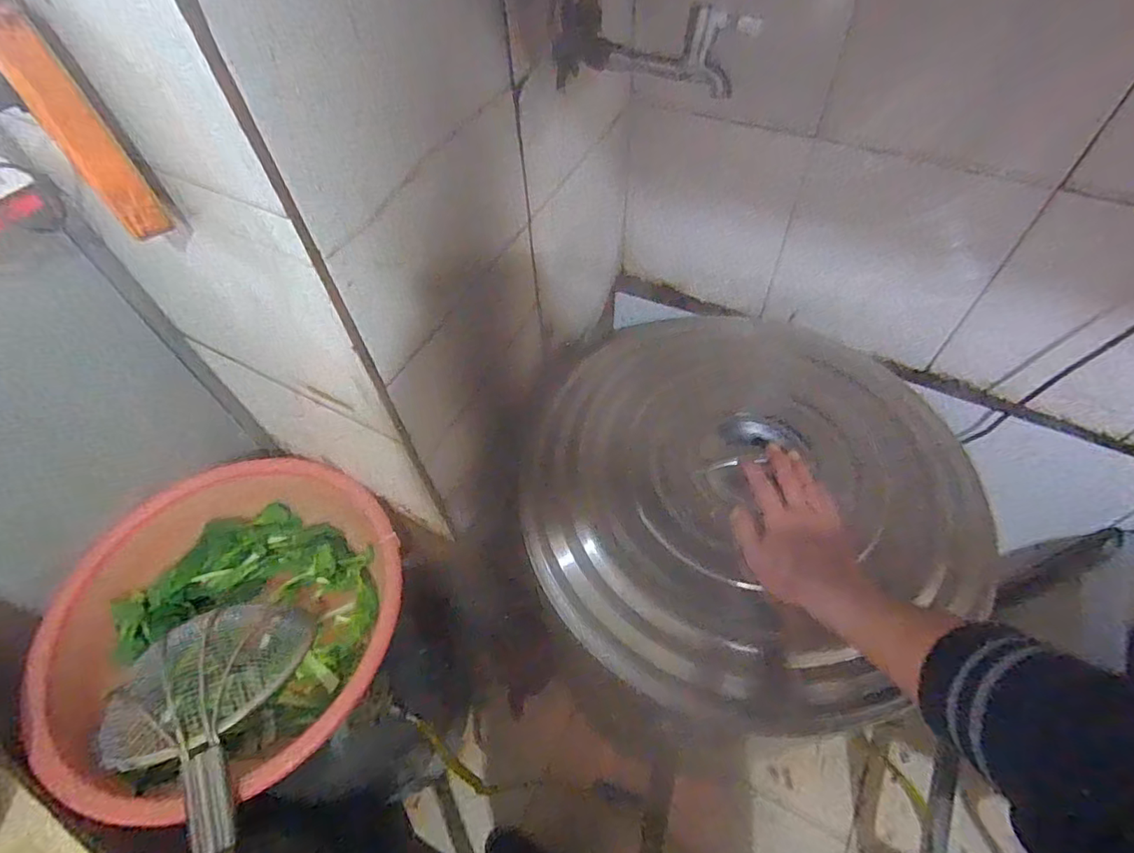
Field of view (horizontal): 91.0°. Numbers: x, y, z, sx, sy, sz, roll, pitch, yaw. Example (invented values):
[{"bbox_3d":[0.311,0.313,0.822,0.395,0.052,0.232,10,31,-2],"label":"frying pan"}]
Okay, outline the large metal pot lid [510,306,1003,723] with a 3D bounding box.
[{"bbox_3d":[0.199,0.070,0.632,0.488,0.070,0.463,-1,56,2],"label":"large metal pot lid"}]

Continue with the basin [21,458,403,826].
[{"bbox_3d":[-0.397,0.250,0.690,0.398,0.166,0.362,-1,56,2],"label":"basin"}]

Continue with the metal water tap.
[{"bbox_3d":[0.073,-0.351,0.517,0.168,0.065,0.031,13,57,11],"label":"metal water tap"}]

